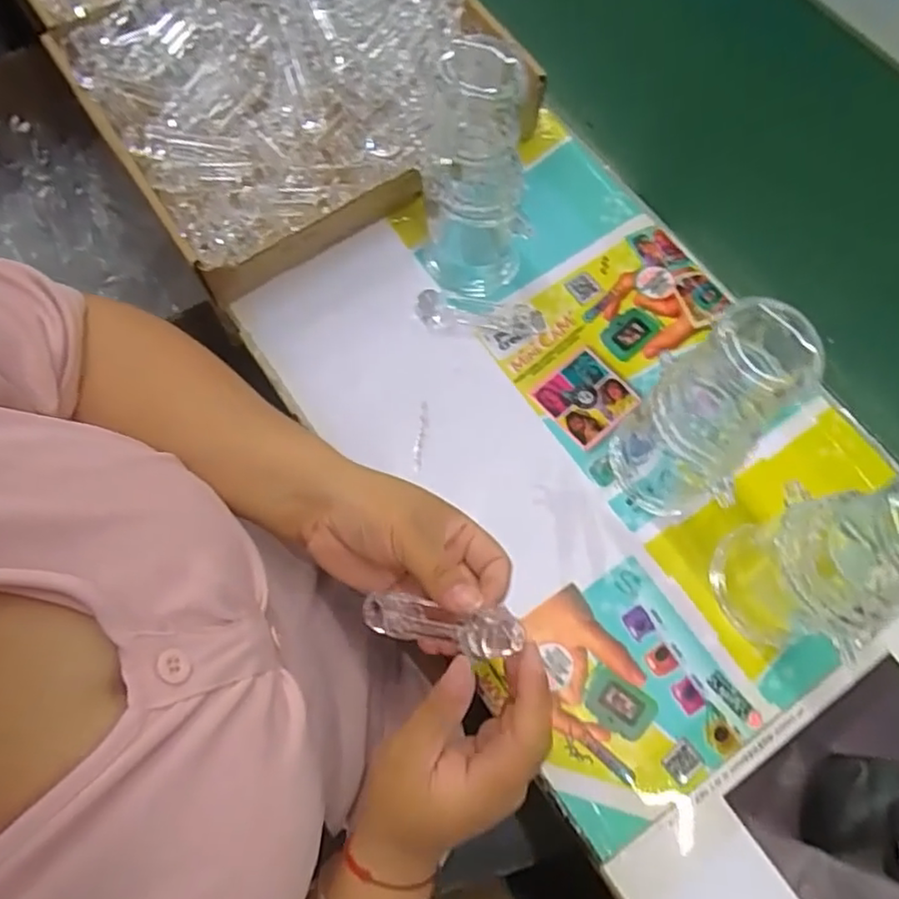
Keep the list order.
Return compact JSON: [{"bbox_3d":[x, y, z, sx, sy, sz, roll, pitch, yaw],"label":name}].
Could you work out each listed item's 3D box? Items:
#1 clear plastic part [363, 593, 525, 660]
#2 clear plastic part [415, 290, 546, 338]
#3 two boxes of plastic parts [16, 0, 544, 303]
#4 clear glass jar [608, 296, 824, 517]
[{"bbox_3d":[-0.006,0.089,0.330,0.092,0.012,0.022,-2,66,35],"label":"clear plastic part"},{"bbox_3d":[0.023,-0.102,0.498,0.096,0.018,0.022,9,71,3],"label":"clear plastic part"},{"bbox_3d":[-0.200,-0.400,0.572,0.300,0.080,0.556,-33,74,-11],"label":"two boxes of plastic parts"},{"bbox_3d":[0.147,-0.015,0.387,0.065,0.172,0.063,0,70,-1],"label":"clear glass jar"}]

